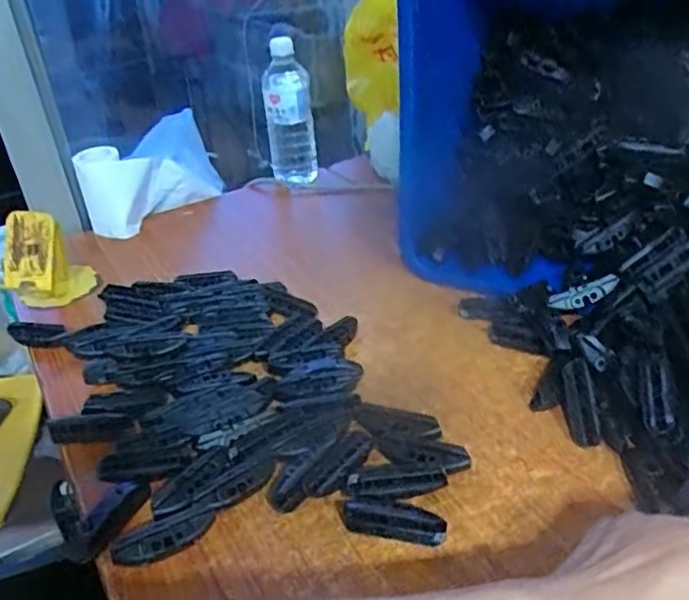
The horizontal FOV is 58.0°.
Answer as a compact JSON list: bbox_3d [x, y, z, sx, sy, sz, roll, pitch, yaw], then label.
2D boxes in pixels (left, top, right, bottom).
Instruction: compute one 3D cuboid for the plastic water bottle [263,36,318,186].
[{"bbox_3d":[-0.082,-0.270,0.930,0.070,0.209,0.057,-3,34,0],"label":"plastic water bottle"}]

